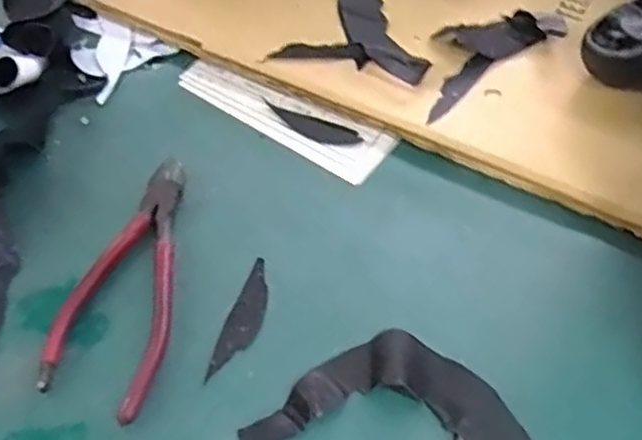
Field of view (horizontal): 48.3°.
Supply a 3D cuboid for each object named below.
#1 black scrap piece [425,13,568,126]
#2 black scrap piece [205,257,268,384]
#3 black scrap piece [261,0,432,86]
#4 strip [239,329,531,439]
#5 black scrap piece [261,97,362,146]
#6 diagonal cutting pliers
[{"bbox_3d":[0.106,-0.117,0.499,0.136,0.016,0.057,-34,62,-24],"label":"black scrap piece"},{"bbox_3d":[-0.041,0.053,0.384,0.018,0.004,0.074,18,55,11],"label":"black scrap piece"},{"bbox_3d":[0.027,-0.138,0.505,0.103,0.017,0.090,12,54,7],"label":"black scrap piece"},{"bbox_3d":[0.056,0.107,0.342,0.157,0.016,0.090,28,57,17],"label":"strip"},{"bbox_3d":[-0.007,-0.060,0.466,0.067,0.004,0.018,19,55,11],"label":"black scrap piece"},{"bbox_3d":[-0.099,0.029,0.384,0.058,0.010,0.151,12,54,6],"label":"diagonal cutting pliers"}]

